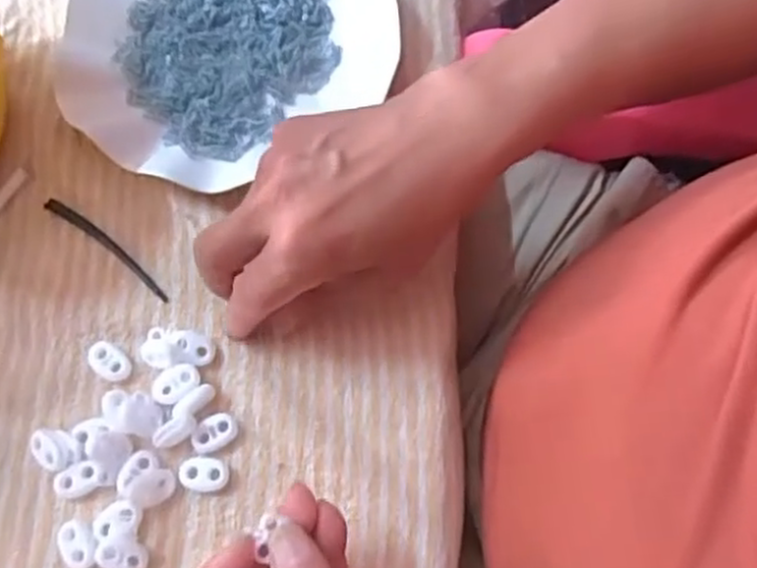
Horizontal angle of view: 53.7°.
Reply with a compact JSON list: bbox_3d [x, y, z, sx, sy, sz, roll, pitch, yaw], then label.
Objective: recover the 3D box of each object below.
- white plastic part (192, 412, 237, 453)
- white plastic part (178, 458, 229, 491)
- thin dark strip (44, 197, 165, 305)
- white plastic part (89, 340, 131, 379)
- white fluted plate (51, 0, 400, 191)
[{"bbox_3d":[-0.077,0.070,0.352,0.022,0.004,0.015,-29,71,-11],"label":"white plastic part"},{"bbox_3d":[-0.081,0.088,0.347,0.023,0.005,0.015,5,68,2],"label":"white plastic part"},{"bbox_3d":[-0.141,-0.020,0.388,0.086,0.004,0.009,35,73,14],"label":"thin dark strip"},{"bbox_3d":[-0.131,0.037,0.363,0.023,0.004,0.014,36,73,13],"label":"white plastic part"},{"bbox_3d":[-0.090,-0.143,0.425,0.184,0.021,0.164,-41,74,-15],"label":"white fluted plate"}]

